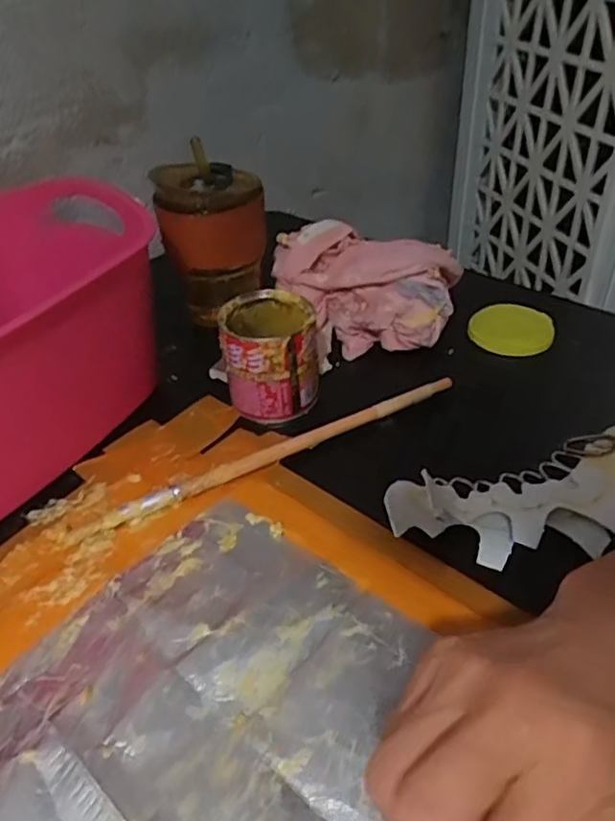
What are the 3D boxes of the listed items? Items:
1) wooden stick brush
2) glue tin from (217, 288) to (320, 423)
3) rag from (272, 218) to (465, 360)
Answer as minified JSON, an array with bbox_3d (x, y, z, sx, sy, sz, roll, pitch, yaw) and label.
[{"bbox_3d":[-0.020,0.028,0.393,0.258,0.015,0.009,-20,41,-20],"label":"wooden stick brush"},{"bbox_3d":[-0.025,-0.037,0.433,0.061,0.073,0.060,-2,38,2],"label":"glue tin"},{"bbox_3d":[0.040,-0.095,0.509,0.151,0.079,0.091,12,41,19],"label":"rag"}]

